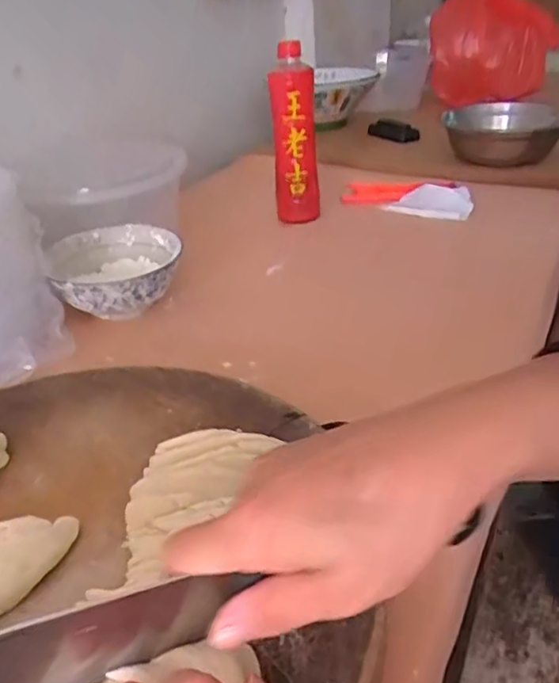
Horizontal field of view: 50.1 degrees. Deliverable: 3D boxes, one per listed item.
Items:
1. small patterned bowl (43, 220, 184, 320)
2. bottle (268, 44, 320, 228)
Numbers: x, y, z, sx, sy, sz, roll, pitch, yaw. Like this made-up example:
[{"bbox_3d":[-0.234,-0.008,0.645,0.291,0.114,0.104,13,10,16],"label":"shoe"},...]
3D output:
[{"bbox_3d":[-0.175,-0.074,0.652,0.129,0.056,0.143,-3,31,0],"label":"small patterned bowl"},{"bbox_3d":[0.022,-0.277,0.815,0.062,0.218,0.050,-5,31,-3],"label":"bottle"}]

